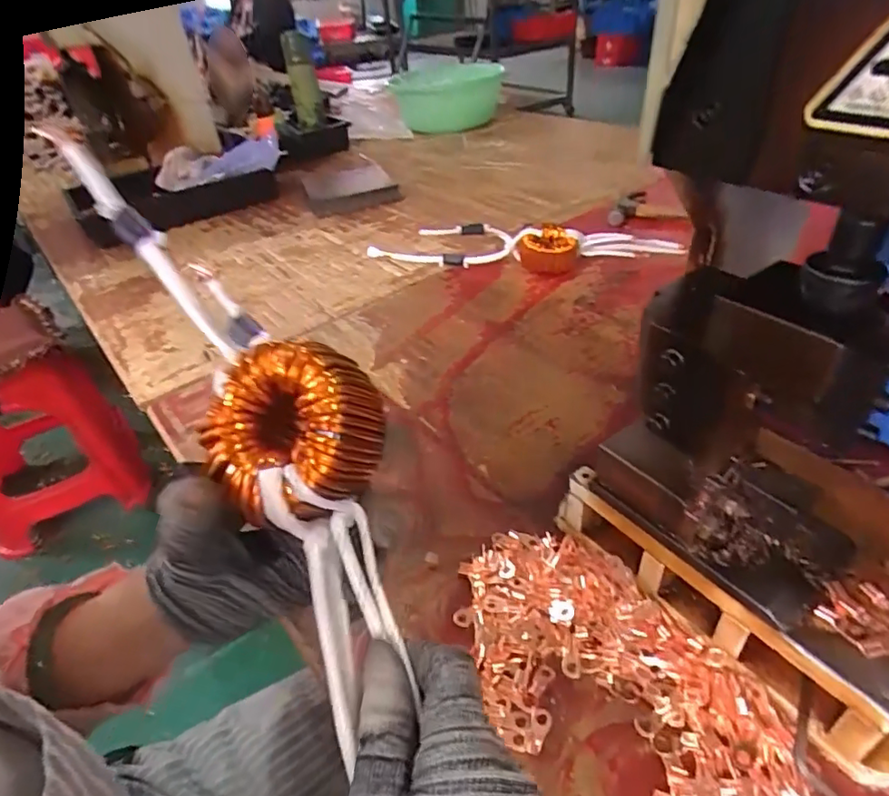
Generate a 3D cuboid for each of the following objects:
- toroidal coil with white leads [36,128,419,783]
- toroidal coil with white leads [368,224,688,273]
[{"bbox_3d":[-0.101,-0.026,0.262,0.065,0.064,0.334,-28,73,-24],"label":"toroidal coil with white leads"},{"bbox_3d":[0.096,-0.218,0.797,0.461,0.064,0.059,3,40,13],"label":"toroidal coil with white leads"}]

